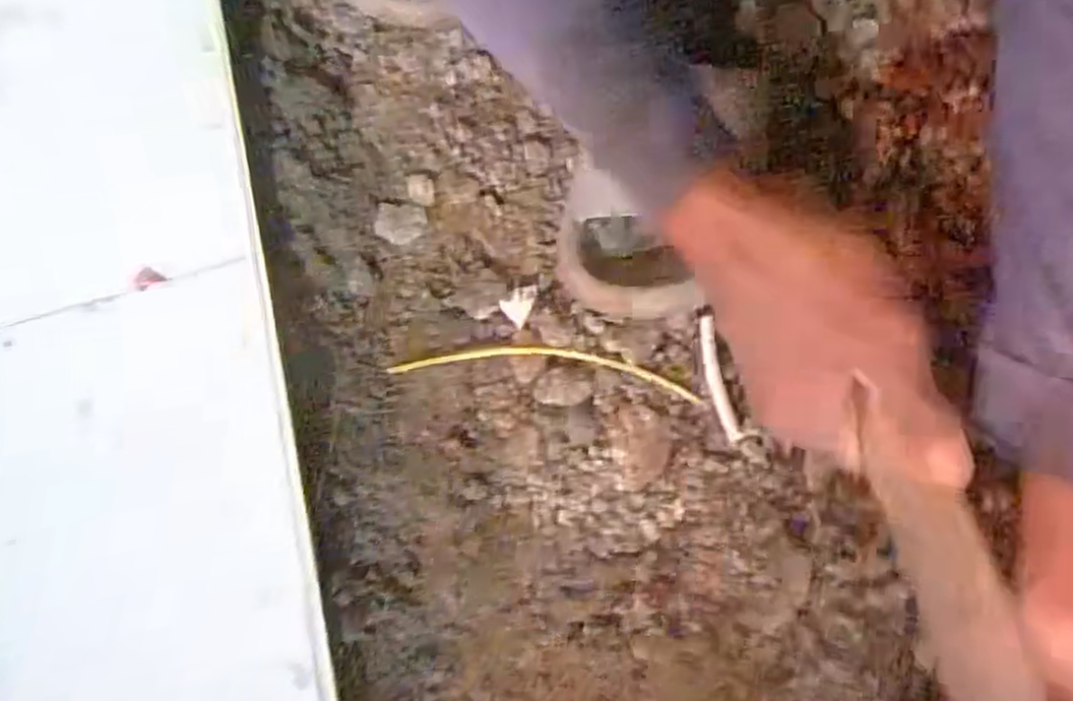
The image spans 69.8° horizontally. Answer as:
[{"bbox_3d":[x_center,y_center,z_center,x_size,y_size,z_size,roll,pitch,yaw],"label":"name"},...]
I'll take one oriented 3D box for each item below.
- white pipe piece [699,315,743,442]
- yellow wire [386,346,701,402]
[{"bbox_3d":[0.105,0.016,0.447,0.012,0.009,0.073,-11,73,4],"label":"white pipe piece"},{"bbox_3d":[0.002,0.009,0.458,0.185,0.011,0.022,5,75,9],"label":"yellow wire"}]

